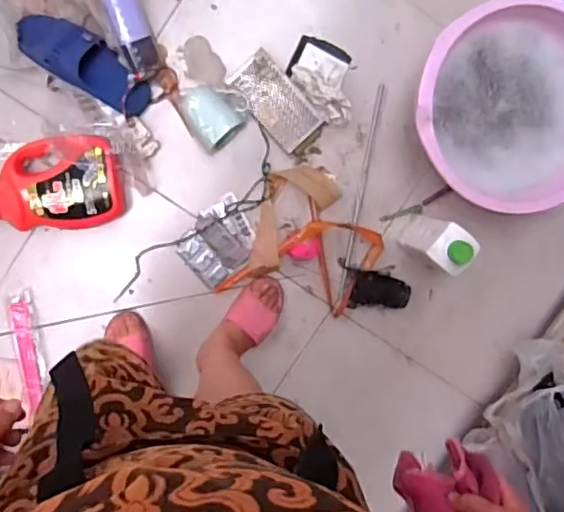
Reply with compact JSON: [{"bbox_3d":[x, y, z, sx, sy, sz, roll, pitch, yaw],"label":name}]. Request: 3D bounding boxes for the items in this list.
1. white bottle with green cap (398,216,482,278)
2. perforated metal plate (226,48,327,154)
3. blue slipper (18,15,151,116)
[{"bbox_3d":[0.301,-0.025,1.162,0.085,0.204,0.083,34,96,-7],"label":"white bottle with green cap"},{"bbox_3d":[-0.009,-0.302,1.184,0.104,0.046,0.200,-42,99,4],"label":"perforated metal plate"},{"bbox_3d":[-0.365,-0.362,1.115,0.254,0.081,0.099,31,96,-8],"label":"blue slipper"}]

